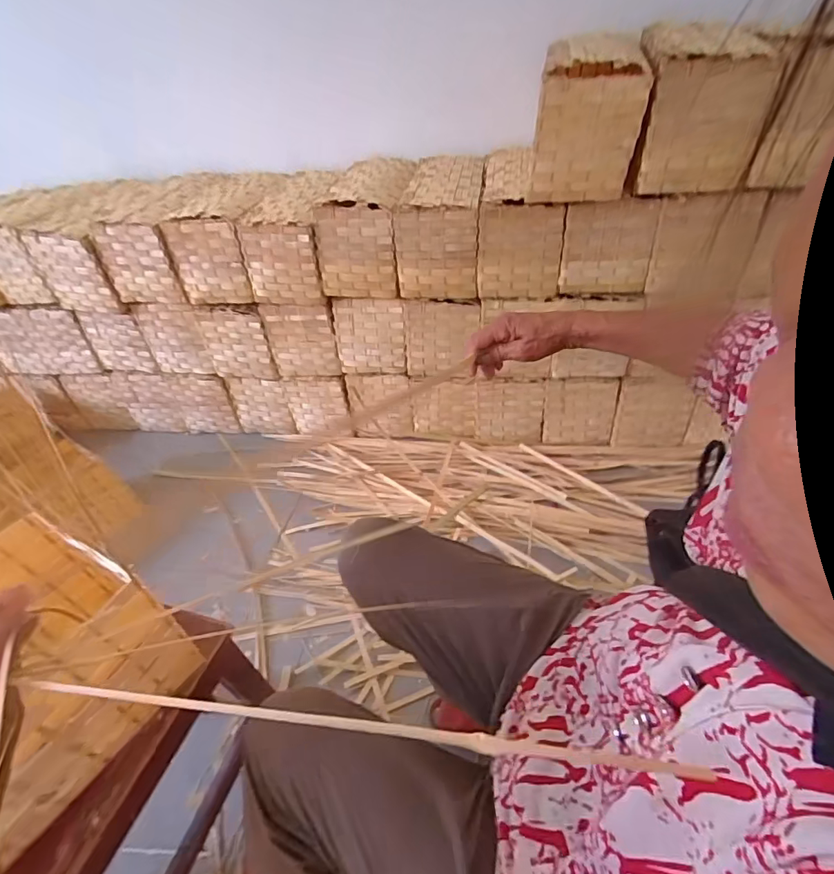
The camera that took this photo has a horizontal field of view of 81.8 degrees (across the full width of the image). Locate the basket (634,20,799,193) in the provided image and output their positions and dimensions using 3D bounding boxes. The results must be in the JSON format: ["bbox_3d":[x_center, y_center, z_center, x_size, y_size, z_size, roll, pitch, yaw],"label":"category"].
[{"bbox_3d":[0.525,-0.627,0.905,0.186,0.229,0.326,7,40,15],"label":"basket"}]

